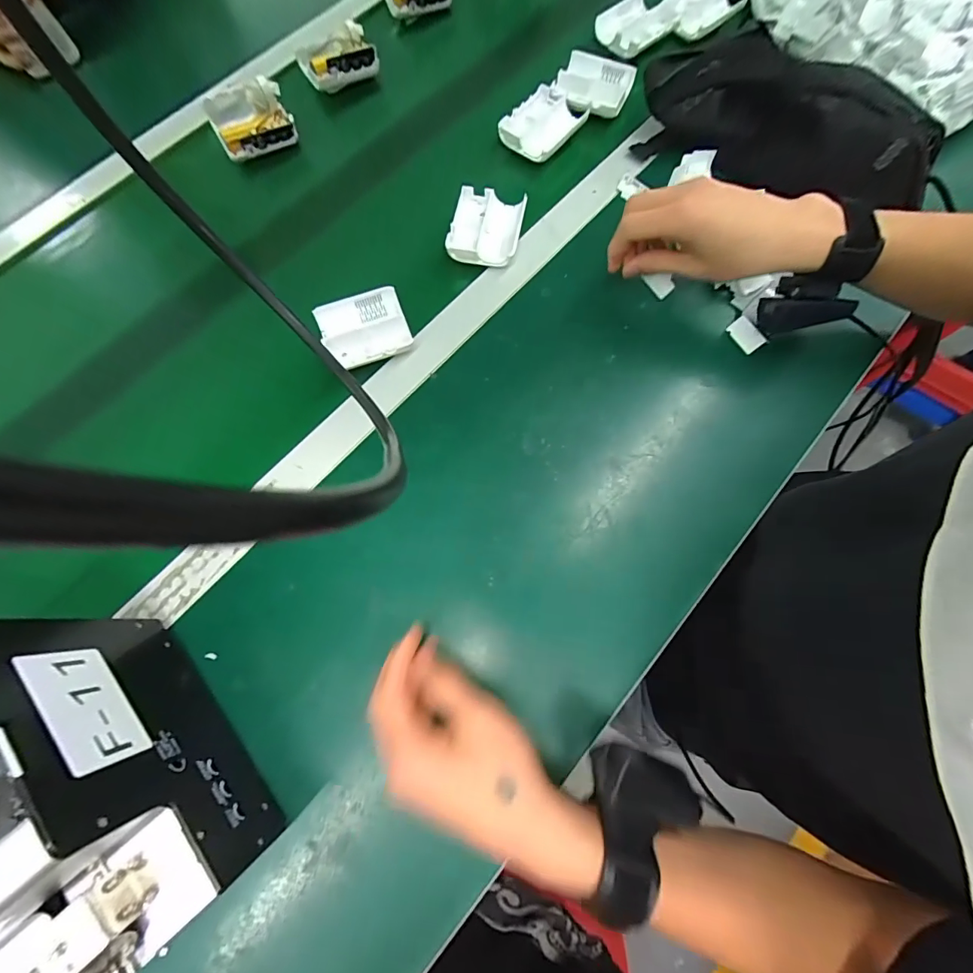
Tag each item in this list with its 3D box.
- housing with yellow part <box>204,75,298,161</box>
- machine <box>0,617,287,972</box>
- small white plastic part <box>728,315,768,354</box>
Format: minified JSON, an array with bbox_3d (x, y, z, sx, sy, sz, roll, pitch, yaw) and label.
[{"bbox_3d":[-0.267,-0.417,0.499,0.083,0.034,0.068,-26,75,-8],"label":"housing with yellow part"},{"bbox_3d":[-0.242,0.185,0.241,0.128,0.133,0.177,-36,77,-11],"label":"machine"},{"bbox_3d":[0.239,-0.140,0.405,0.019,0.009,0.032,-45,75,27],"label":"small white plastic part"}]

